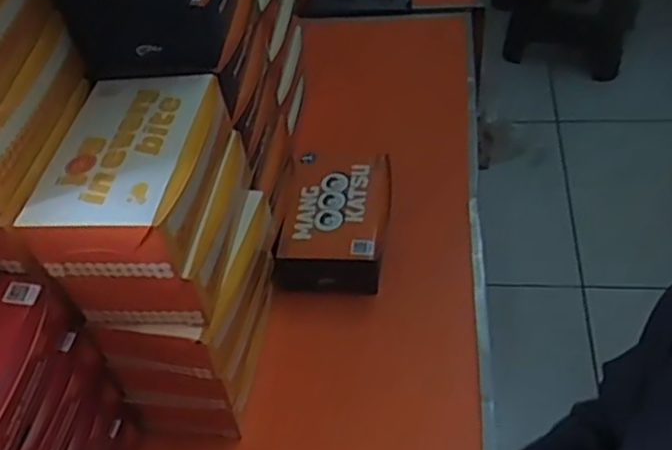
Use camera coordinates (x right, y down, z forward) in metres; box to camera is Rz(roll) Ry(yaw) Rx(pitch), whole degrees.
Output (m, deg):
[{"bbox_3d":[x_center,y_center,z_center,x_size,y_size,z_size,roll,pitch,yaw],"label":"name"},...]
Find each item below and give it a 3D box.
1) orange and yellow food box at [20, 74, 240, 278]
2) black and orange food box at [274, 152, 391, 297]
[{"bbox_3d":[-0.161,-0.041,0.577,0.114,0.071,0.173,1,50,8],"label":"orange and yellow food box"},{"bbox_3d":[0.003,-0.006,0.847,0.115,0.063,0.170,4,50,10],"label":"black and orange food box"}]

